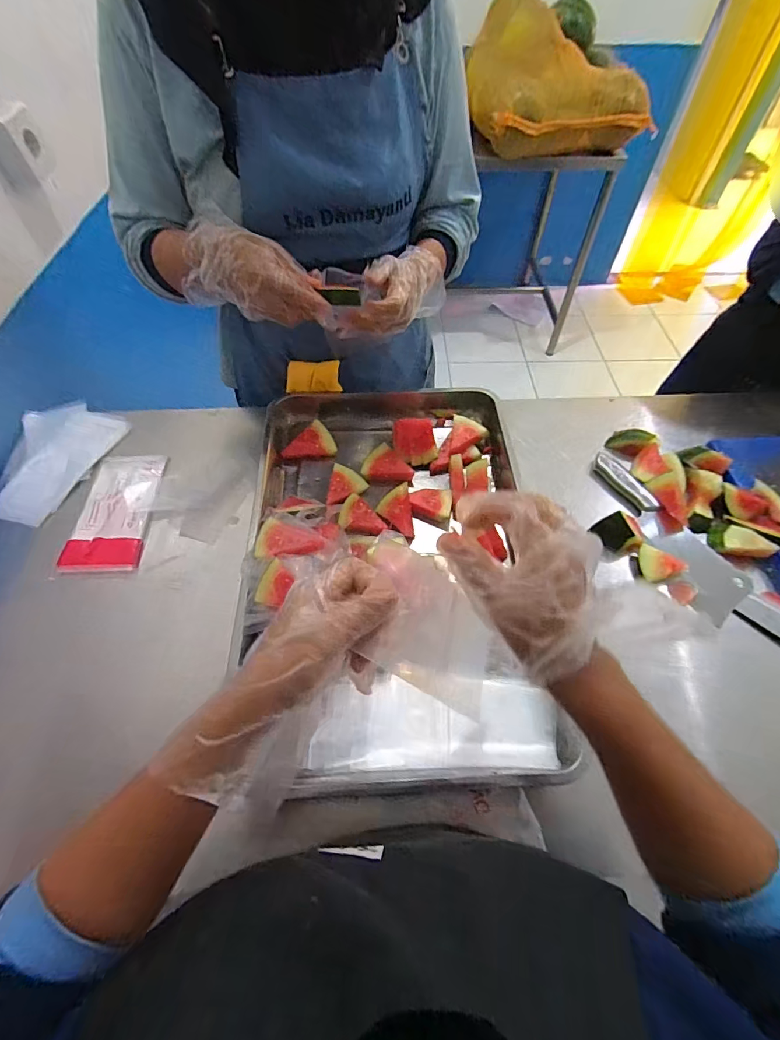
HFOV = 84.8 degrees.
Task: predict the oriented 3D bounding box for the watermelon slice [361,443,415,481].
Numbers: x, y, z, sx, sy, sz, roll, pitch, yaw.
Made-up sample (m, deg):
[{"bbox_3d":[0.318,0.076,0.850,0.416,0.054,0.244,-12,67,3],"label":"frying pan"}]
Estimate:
[{"bbox_3d":[0.000,-0.095,0.702,0.084,0.018,0.063,10,58,7],"label":"watermelon slice"}]

